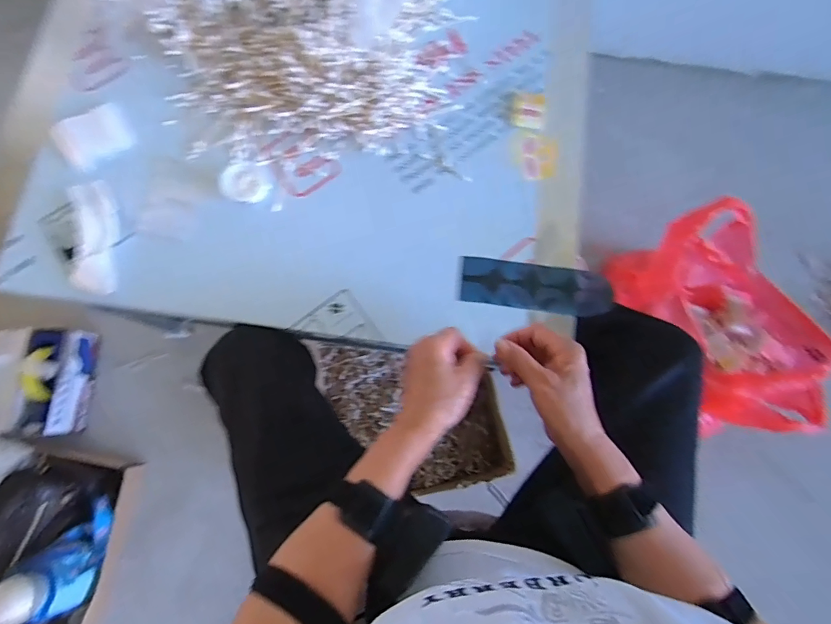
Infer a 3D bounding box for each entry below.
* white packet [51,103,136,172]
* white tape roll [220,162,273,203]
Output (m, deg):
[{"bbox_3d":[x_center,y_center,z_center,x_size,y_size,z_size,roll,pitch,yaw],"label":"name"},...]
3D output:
[{"bbox_3d":[-0.426,-0.235,0.587,0.087,0.010,0.077,-37,79,-8],"label":"white packet"},{"bbox_3d":[-0.219,-0.167,0.571,0.057,0.032,0.044,-31,78,-7],"label":"white tape roll"}]

